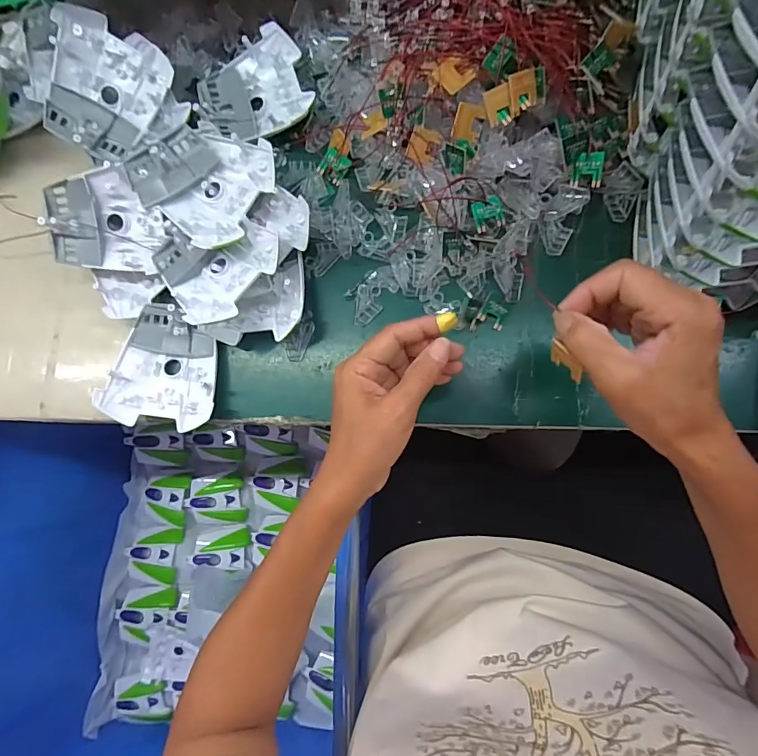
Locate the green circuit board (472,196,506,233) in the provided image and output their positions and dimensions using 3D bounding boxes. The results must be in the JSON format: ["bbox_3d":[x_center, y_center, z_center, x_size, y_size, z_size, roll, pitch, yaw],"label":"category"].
[{"bbox_3d":[0.095,-0.142,0.387,0.025,0.007,0.026,-17,108,8],"label":"green circuit board"}]

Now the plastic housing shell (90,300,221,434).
[{"bbox_3d":[-0.191,-0.011,0.404,0.093,0.032,0.108,7,85,8],"label":"plastic housing shell"}]

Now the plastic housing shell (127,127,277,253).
[{"bbox_3d":[-0.151,-0.172,0.388,0.113,0.024,0.095,34,89,9],"label":"plastic housing shell"}]

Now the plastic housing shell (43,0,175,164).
[{"bbox_3d":[-0.251,-0.266,0.411,0.097,0.022,0.109,19,100,-18],"label":"plastic housing shell"}]

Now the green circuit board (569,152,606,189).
[{"bbox_3d":[0.169,-0.169,0.363,0.025,0.025,0.008,21,43,41],"label":"green circuit board"}]

